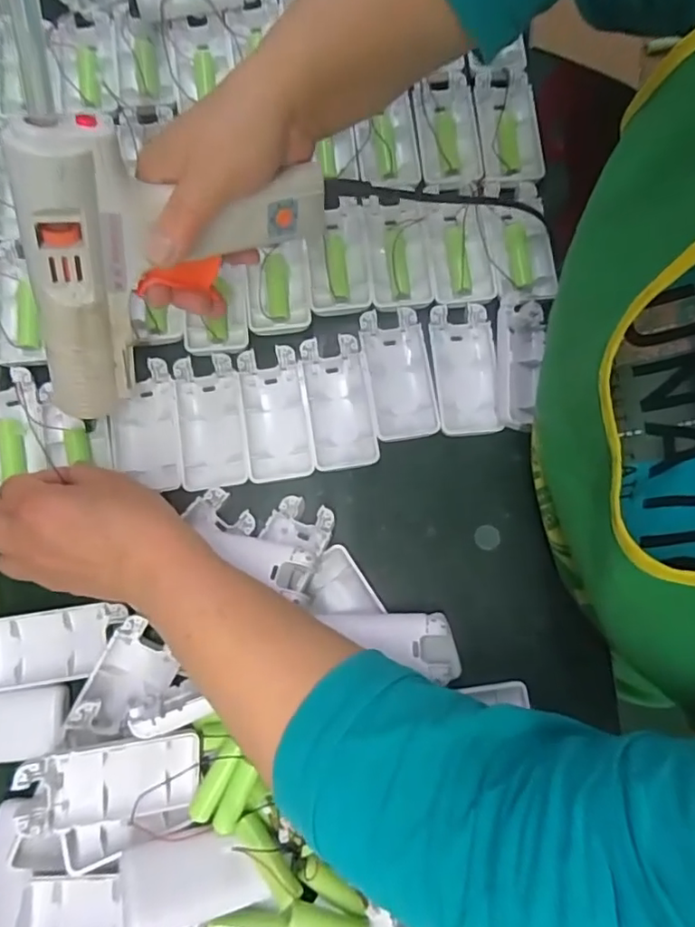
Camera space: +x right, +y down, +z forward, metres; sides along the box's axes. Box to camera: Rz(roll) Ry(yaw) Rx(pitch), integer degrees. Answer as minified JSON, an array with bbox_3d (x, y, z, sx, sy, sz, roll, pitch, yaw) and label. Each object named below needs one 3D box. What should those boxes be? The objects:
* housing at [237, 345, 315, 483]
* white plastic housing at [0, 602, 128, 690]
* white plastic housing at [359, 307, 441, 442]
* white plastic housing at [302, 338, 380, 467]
[{"bbox_3d":[-0.050,-0.035,0.401,0.045,0.014,0.093,-9,80,-1],"label":"housing"},{"bbox_3d":[-0.193,0.120,0.377,0.090,0.021,0.045,-8,80,-1],"label":"white plastic housing"},{"bbox_3d":[0.036,-0.063,0.402,0.043,0.011,0.092,-9,80,-2],"label":"white plastic housing"},{"bbox_3d":[-0.006,-0.043,0.401,0.044,0.012,0.093,-8,80,-1],"label":"white plastic housing"}]

